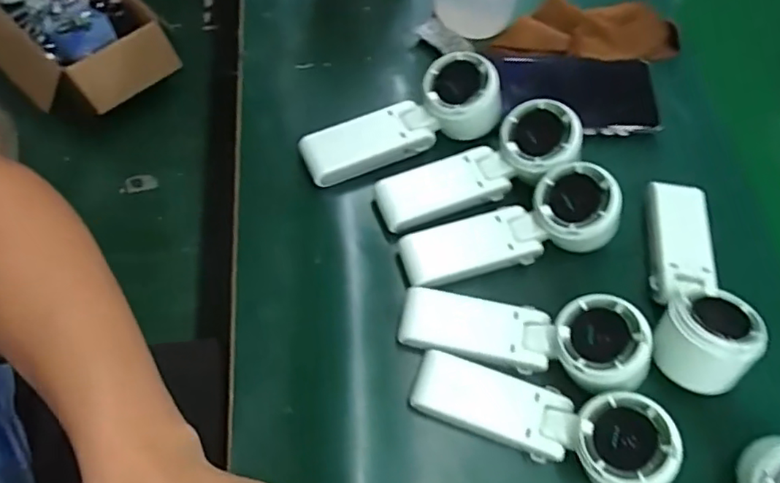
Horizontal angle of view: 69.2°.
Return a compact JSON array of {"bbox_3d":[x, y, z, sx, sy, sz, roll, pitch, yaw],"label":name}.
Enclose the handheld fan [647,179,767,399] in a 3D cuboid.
[{"bbox_3d":[0.226,0.022,0.412,0.062,0.055,0.167,14,66,3],"label":"handheld fan"}]

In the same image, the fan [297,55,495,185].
[{"bbox_3d":[0.009,-0.098,0.454,0.165,0.054,0.056,-20,69,-11],"label":"fan"}]

